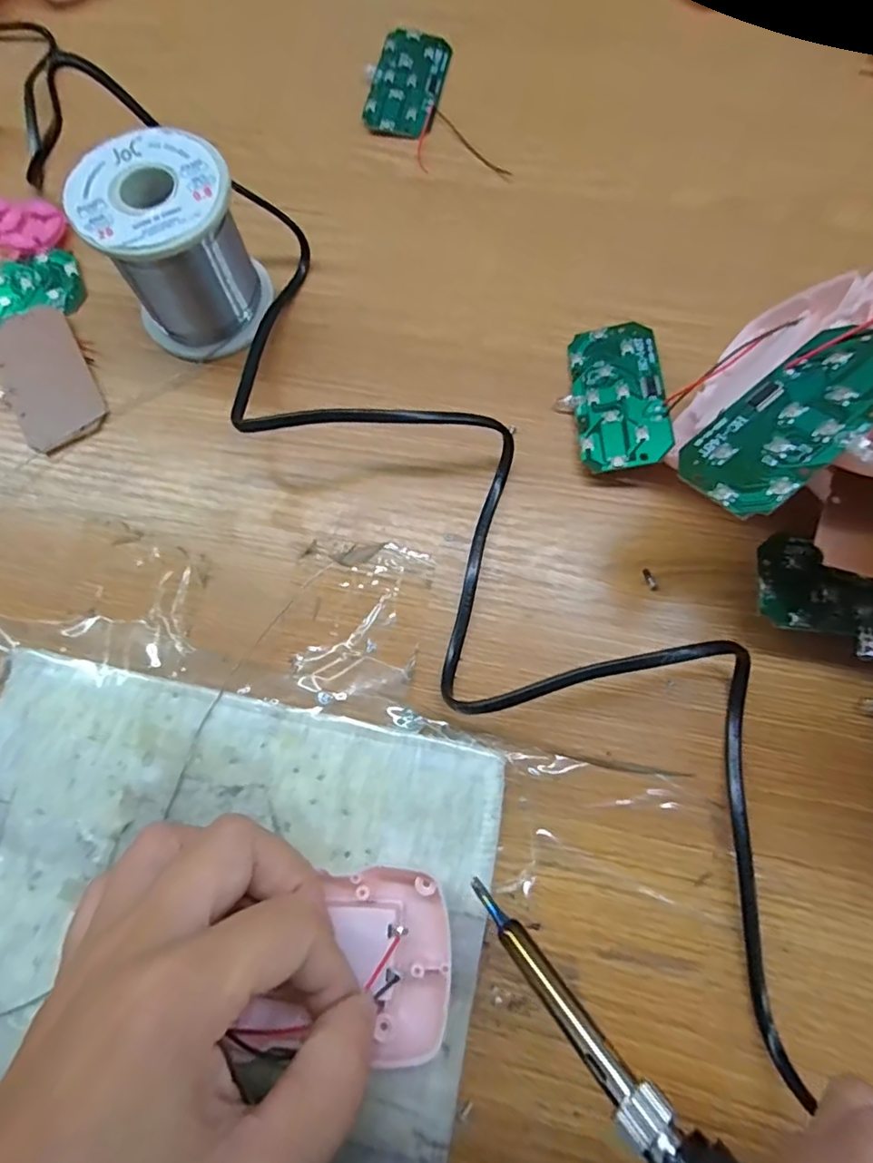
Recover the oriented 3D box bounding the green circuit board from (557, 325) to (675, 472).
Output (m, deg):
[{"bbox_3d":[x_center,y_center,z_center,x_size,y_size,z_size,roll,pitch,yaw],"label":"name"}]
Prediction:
[{"bbox_3d":[0.078,-0.081,0.258,0.037,0.004,0.072,-7,67,16],"label":"green circuit board"}]

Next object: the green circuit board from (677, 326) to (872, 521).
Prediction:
[{"bbox_3d":[0.114,-0.050,0.185,0.073,0.004,0.039,-39,51,4],"label":"green circuit board"}]

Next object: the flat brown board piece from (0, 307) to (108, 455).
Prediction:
[{"bbox_3d":[-0.183,-0.097,0.277,0.038,0.005,0.074,-28,75,-6],"label":"flat brown board piece"}]

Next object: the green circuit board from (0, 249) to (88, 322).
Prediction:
[{"bbox_3d":[-0.211,-0.140,0.293,0.074,0.006,0.041,-23,75,-5],"label":"green circuit board"}]

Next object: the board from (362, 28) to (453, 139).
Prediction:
[{"bbox_3d":[-0.017,-0.272,0.323,0.041,0.004,0.076,12,75,5],"label":"board"}]

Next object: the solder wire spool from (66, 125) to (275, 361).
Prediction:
[{"bbox_3d":[-0.111,-0.143,0.259,0.061,0.062,0.060,0,74,2],"label":"solder wire spool"}]

